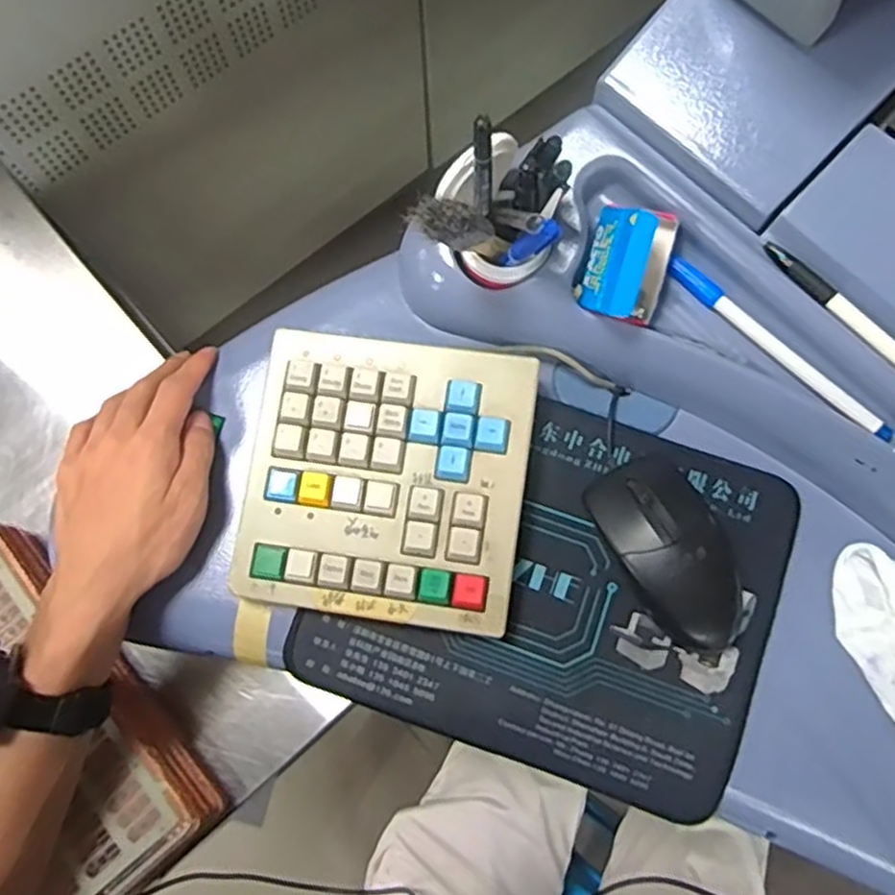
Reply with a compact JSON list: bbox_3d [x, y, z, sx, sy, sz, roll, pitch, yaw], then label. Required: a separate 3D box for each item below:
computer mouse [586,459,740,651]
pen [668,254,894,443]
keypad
[{"bbox_3d":[0.127,0.056,0.407,0.061,0.035,0.109,-32,77,-6],"label":"computer mouse"},{"bbox_3d":[0.179,-0.055,0.400,0.145,0.008,0.010,43,80,11],"label":"pen"},{"bbox_3d":[-0.034,0.020,0.423,0.155,0.037,0.153,8,76,4],"label":"keypad"}]

